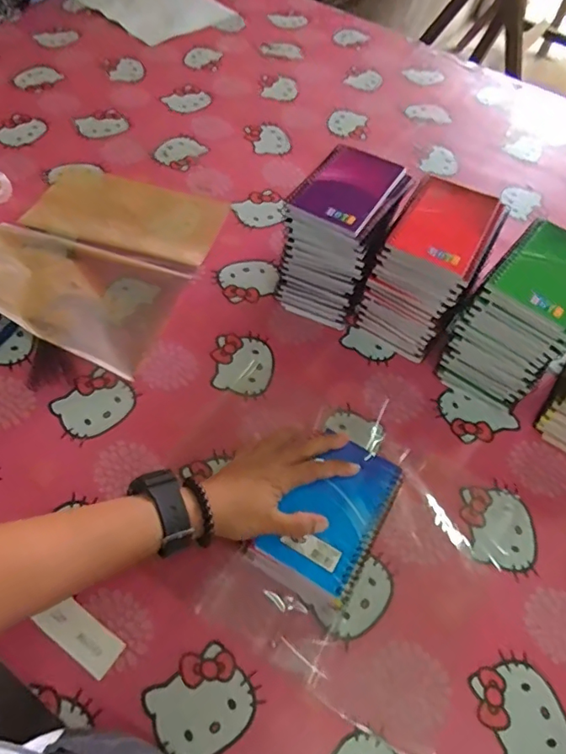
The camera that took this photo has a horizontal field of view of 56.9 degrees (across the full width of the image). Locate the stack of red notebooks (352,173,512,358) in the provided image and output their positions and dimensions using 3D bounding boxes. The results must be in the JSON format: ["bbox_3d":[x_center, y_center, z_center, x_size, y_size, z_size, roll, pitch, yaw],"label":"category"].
[{"bbox_3d":[0.164,-0.119,0.598,0.100,0.158,0.125,29,60,14],"label":"stack of red notebooks"}]

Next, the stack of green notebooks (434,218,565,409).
[{"bbox_3d":[0.258,-0.060,0.566,0.099,0.156,0.131,36,62,18],"label":"stack of green notebooks"}]

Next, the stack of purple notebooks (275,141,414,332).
[{"bbox_3d":[0.070,-0.161,0.619,0.095,0.156,0.128,26,59,13],"label":"stack of purple notebooks"}]

